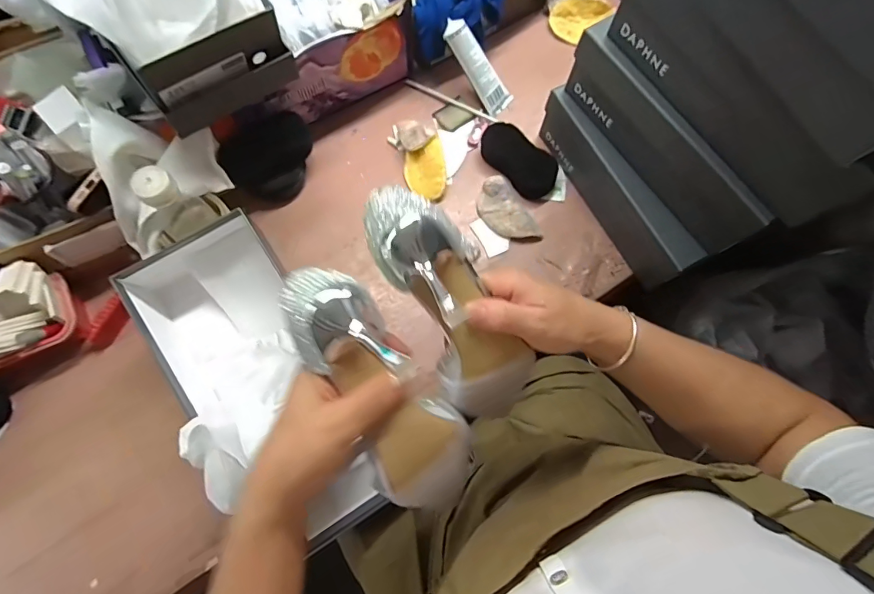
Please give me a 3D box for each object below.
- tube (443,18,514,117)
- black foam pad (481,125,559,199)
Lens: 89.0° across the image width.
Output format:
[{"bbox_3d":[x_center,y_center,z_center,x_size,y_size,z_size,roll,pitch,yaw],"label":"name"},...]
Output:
[{"bbox_3d":[0.063,-0.347,0.674,0.145,0.025,0.046,45,74,-32],"label":"tube"},{"bbox_3d":[0.122,-0.208,0.669,0.060,0.026,0.130,-40,78,-11],"label":"black foam pad"}]

